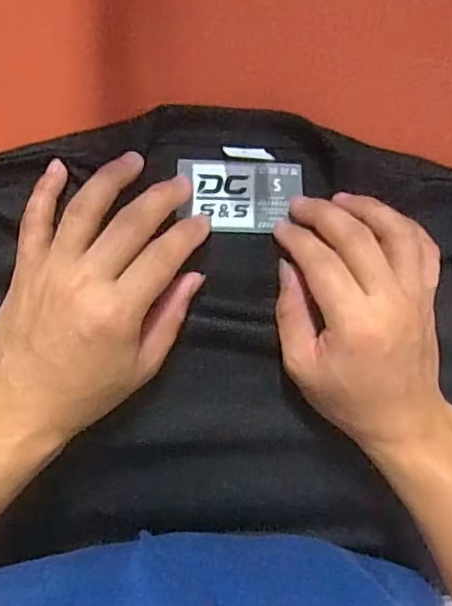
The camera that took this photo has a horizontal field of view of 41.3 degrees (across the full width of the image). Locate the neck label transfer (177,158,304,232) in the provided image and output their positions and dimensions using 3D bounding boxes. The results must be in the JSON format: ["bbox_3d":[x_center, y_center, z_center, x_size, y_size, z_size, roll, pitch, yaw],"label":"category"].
[{"bbox_3d":[0.009,-0.063,0.357,0.070,0.004,0.041,1,92,-7],"label":"neck label transfer"}]

